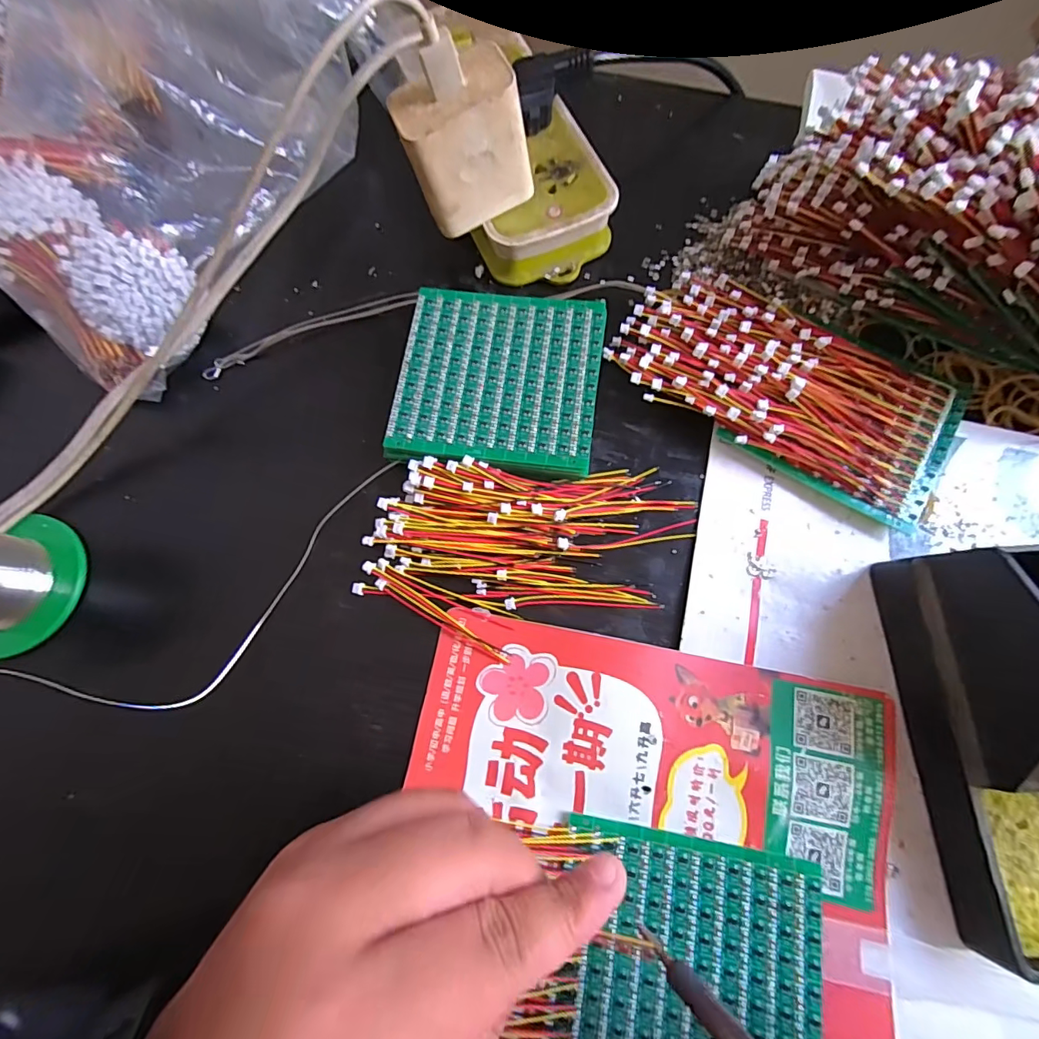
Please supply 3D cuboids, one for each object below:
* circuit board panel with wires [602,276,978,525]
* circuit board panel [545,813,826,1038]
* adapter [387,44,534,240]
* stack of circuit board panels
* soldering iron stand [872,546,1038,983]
[{"bbox_3d":[0.134,-0.070,0.250,0.168,0.020,0.083,29,77,9],"label":"circuit board panel with wires"},{"bbox_3d":[0.062,0.174,0.184,0.098,0.005,0.093,9,74,4],"label":"circuit board panel"},{"bbox_3d":[-0.025,-0.174,0.231,0.056,0.062,0.028,-16,74,-3],"label":"adapter"},{"bbox_3d":[-0.010,-0.071,0.253,0.099,0.017,0.097,8,74,4],"label":"stack of circuit board panels"},{"bbox_3d":[0.203,0.083,0.174,0.068,0.073,0.145,-3,74,1],"label":"soldering iron stand"}]

